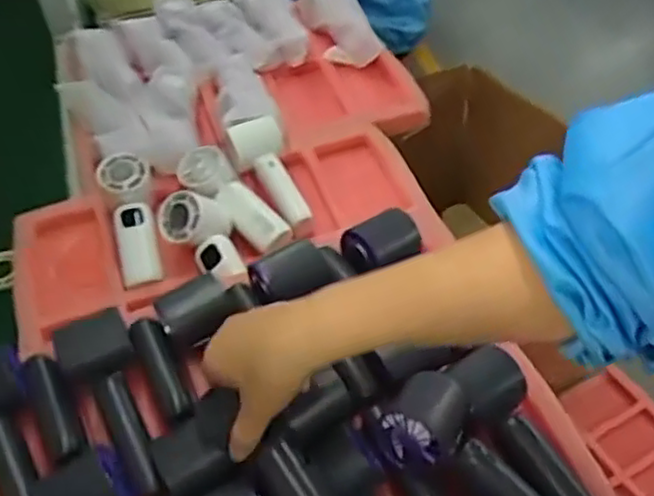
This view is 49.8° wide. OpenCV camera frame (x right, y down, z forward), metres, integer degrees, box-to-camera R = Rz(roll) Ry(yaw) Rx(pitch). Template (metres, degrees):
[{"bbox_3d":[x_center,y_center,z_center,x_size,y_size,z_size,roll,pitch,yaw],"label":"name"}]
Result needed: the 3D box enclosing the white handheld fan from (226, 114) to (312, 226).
[{"bbox_3d":[-0.059,-0.089,0.782,0.050,0.039,0.133,-25,76,-19],"label":"white handheld fan"}]

